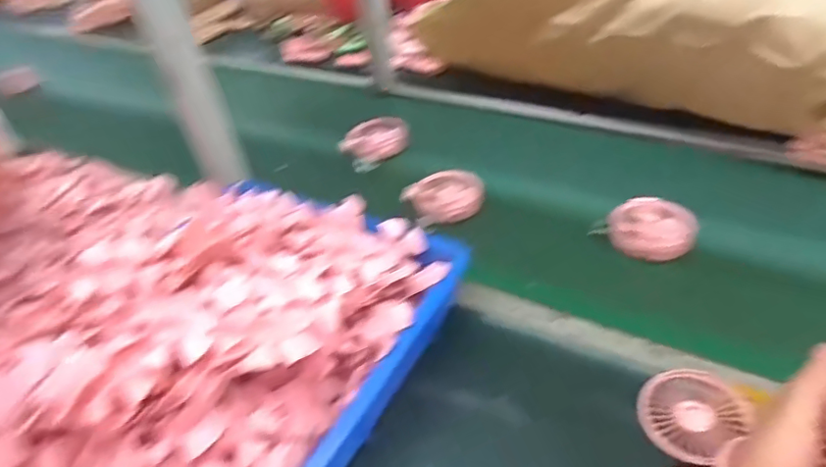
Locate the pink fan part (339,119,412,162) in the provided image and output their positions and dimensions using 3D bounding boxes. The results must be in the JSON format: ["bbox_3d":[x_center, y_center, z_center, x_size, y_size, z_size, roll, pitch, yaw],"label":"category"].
[{"bbox_3d":[-0.062,-0.156,0.921,0.102,0.032,0.083,-38,69,-16],"label":"pink fan part"}]

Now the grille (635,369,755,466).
[{"bbox_3d":[0.253,0.162,0.496,0.091,0.020,0.079,-25,41,-22],"label":"grille"}]

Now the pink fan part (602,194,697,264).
[{"bbox_3d":[0.299,-0.003,0.689,0.101,0.039,0.096,15,43,25],"label":"pink fan part"}]

